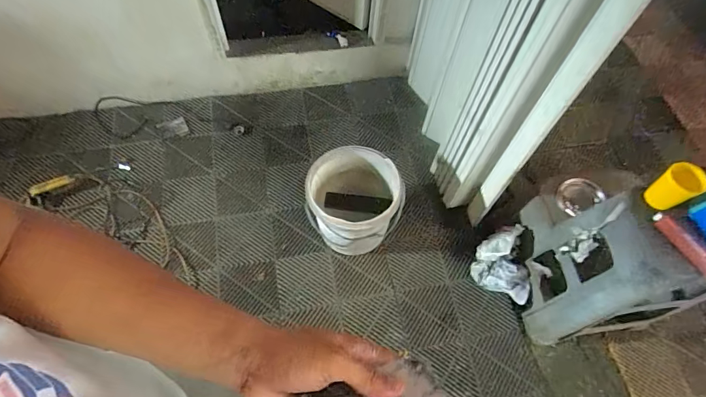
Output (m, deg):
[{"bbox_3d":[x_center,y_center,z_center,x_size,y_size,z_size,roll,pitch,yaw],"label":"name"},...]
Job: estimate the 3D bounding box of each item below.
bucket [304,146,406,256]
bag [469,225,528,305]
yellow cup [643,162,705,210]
[{"bbox_3d":[0.001,0.026,1.416,0.298,0.343,0.275,1,61,-3],"label":"bucket"},{"bbox_3d":[0.512,0.231,1.383,0.157,0.158,0.235,-10,63,-9],"label":"bag"},{"bbox_3d":[0.734,-0.025,0.922,0.079,0.091,0.078,1,61,-3],"label":"yellow cup"}]

